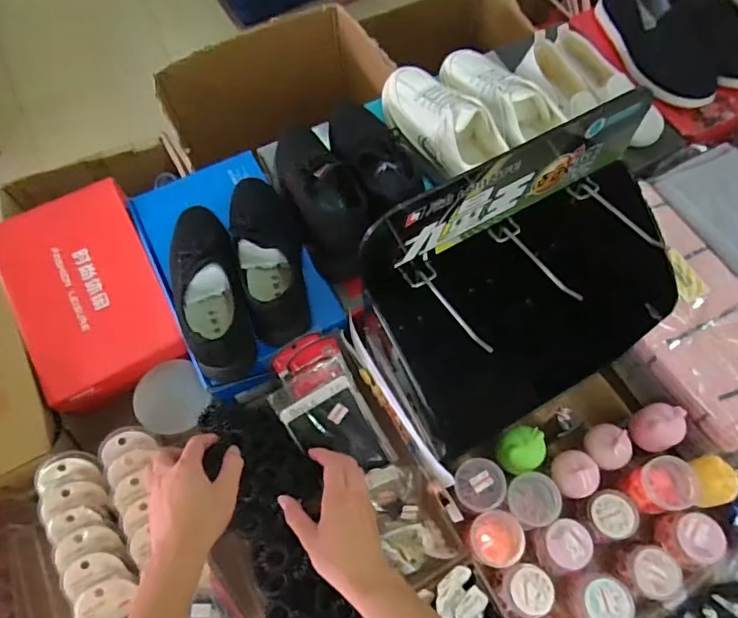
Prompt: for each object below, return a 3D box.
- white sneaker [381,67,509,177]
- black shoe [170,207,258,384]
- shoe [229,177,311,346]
[{"bbox_3d":[0.095,-0.296,0.762,0.097,0.079,0.212,-28,55,-11],"label":"white sneaker"},{"bbox_3d":[-0.198,-0.024,0.644,0.082,0.114,0.220,-20,66,-7],"label":"black shoe"},{"bbox_3d":[-0.129,-0.078,0.650,0.075,0.113,0.237,-12,79,-4],"label":"shoe"}]

